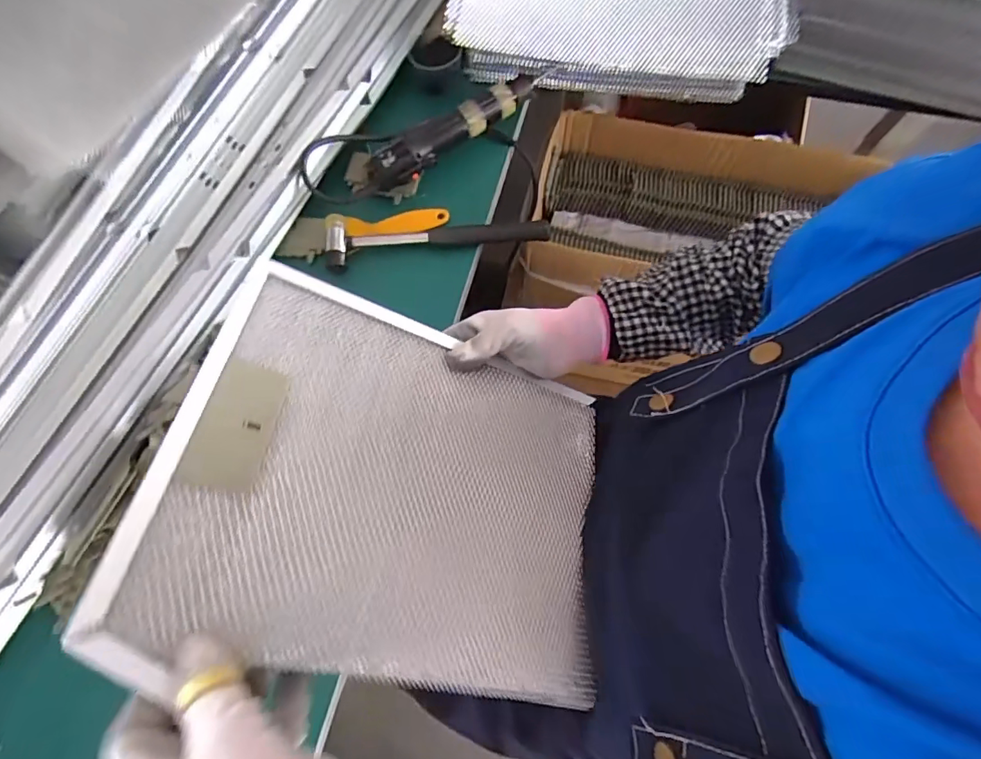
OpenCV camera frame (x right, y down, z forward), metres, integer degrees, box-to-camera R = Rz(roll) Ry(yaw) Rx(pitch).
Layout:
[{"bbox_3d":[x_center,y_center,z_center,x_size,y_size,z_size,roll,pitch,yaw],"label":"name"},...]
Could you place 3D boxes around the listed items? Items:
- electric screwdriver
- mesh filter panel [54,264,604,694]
[{"bbox_3d":[-0.033,-0.292,0.565,0.246,0.049,0.042,-32,74,-9],"label":"electric screwdriver"},{"bbox_3d":[-0.051,0.074,0.361,0.323,0.012,0.258,22,52,-27],"label":"mesh filter panel"}]

